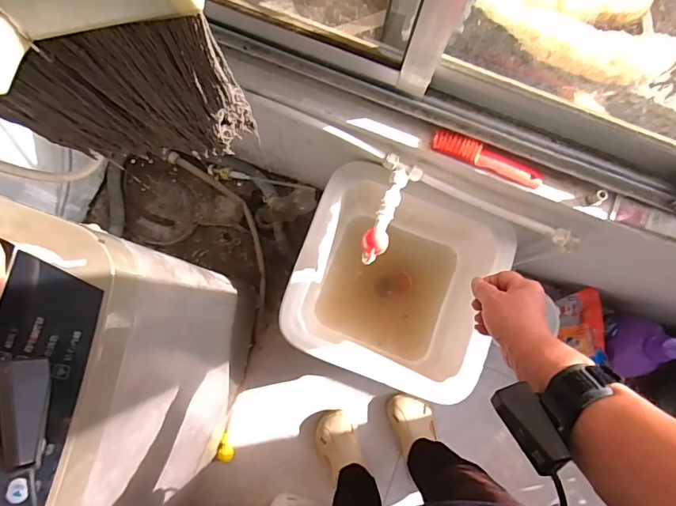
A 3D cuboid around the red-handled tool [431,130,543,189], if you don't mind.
[{"bbox_3d":[0.245,-0.155,0.725,0.188,0.017,0.038,21,82,1],"label":"red-handled tool"}]

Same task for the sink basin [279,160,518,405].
[{"bbox_3d":[0.108,0.071,0.915,0.371,0.239,0.345,21,82,1],"label":"sink basin"}]

